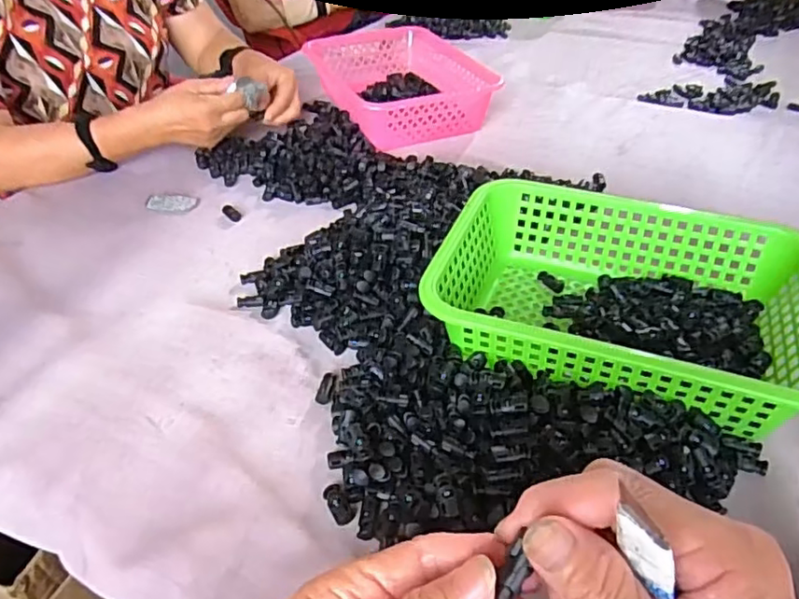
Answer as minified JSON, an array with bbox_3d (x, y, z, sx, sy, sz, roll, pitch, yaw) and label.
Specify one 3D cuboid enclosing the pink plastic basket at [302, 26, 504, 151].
[{"bbox_3d":[0.000,-0.335,0.929,0.230,0.076,0.305,-13,40,-16],"label":"pink plastic basket"}]

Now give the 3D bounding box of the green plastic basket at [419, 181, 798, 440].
[{"bbox_3d":[0.185,-0.001,0.507,0.287,0.080,0.200,14,40,16],"label":"green plastic basket"}]

